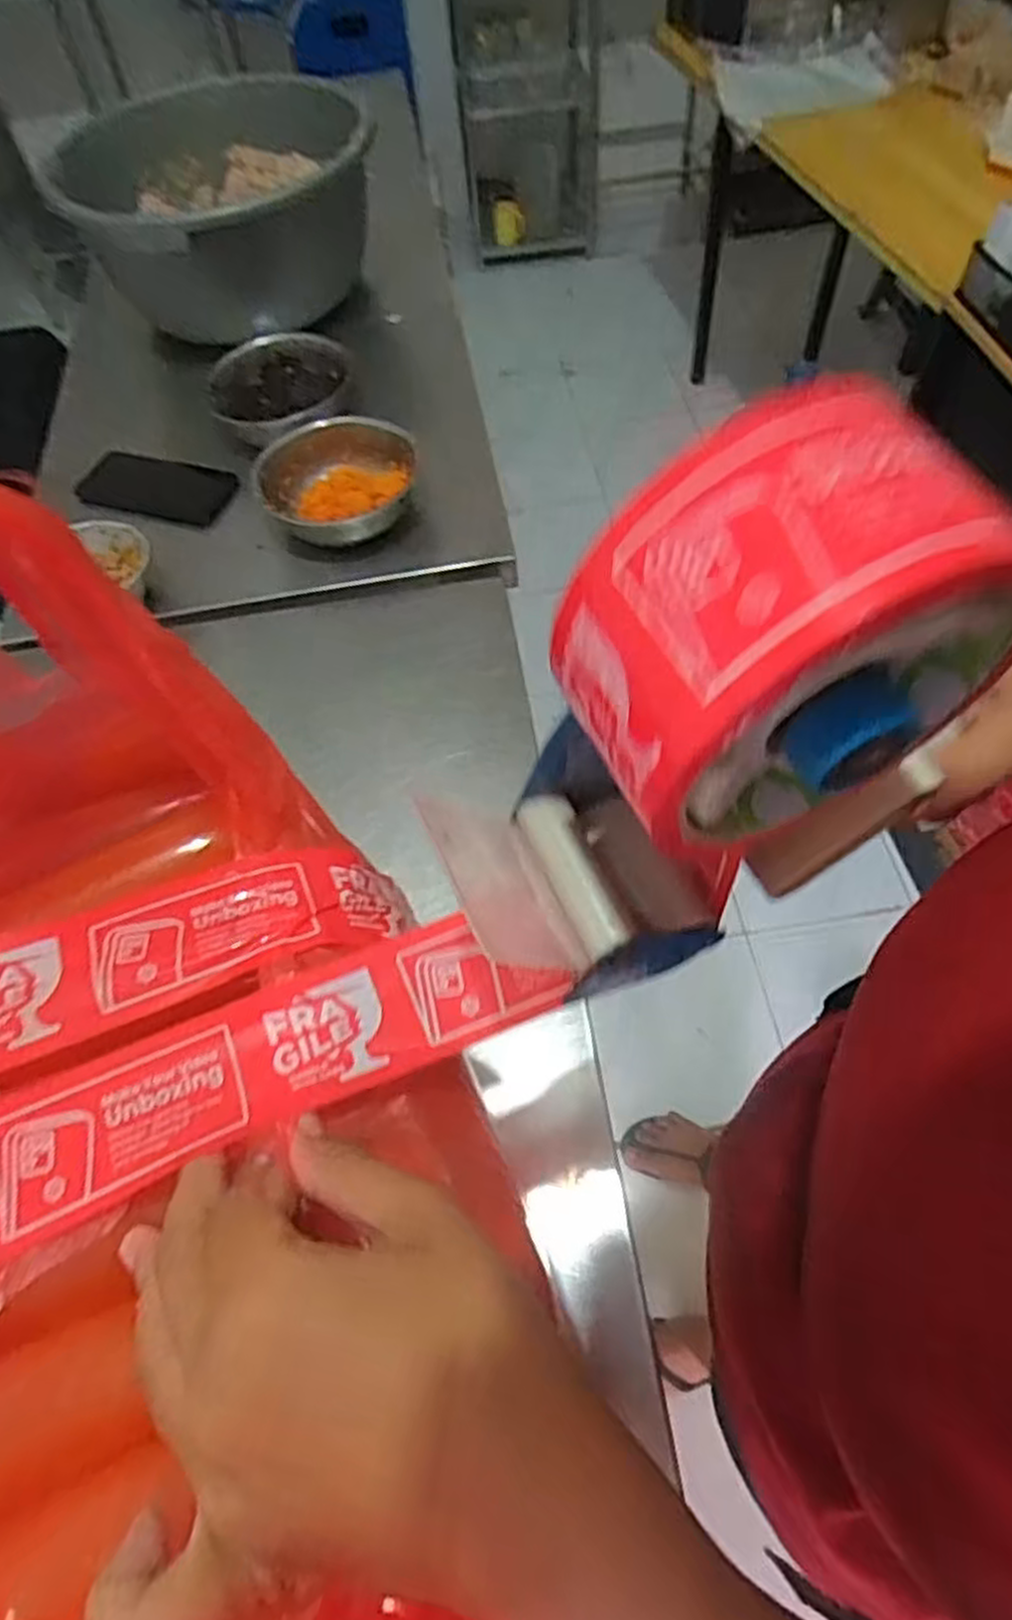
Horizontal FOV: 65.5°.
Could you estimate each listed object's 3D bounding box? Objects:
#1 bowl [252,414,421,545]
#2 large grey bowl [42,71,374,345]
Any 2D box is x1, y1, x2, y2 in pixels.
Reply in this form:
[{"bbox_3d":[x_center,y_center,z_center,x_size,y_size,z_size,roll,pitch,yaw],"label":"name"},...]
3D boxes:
[{"bbox_3d":[-0.164,-0.319,0.765,0.145,0.043,0.136,-2,59,3],"label":"bowl"},{"bbox_3d":[-0.323,-0.695,0.936,0.348,0.163,0.343,-4,59,2],"label":"large grey bowl"}]

